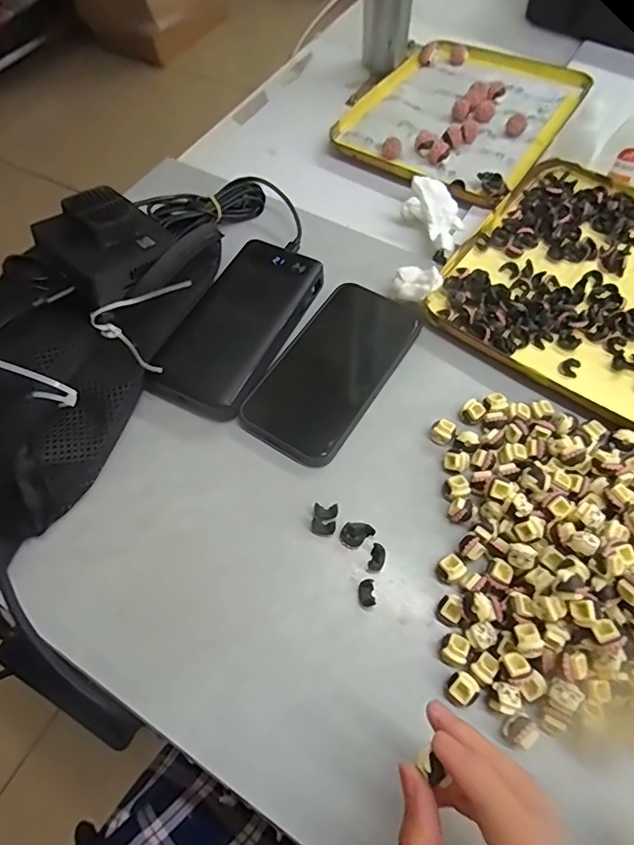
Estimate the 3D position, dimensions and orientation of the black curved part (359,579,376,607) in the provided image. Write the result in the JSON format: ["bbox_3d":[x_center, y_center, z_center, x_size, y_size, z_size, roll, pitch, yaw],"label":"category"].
[{"bbox_3d":[0.031,0.104,0.301,0.009,0.004,0.016,-4,61,0],"label":"black curved part"}]

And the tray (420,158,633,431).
[{"bbox_3d":[0.246,-0.109,0.404,0.238,0.018,0.241,33,67,19],"label":"tray"}]

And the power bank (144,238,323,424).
[{"bbox_3d":[-0.059,-0.075,0.392,0.074,0.033,0.159,22,64,14],"label":"power bank"}]

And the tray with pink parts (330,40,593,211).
[{"bbox_3d":[0.166,-0.347,0.536,0.201,0.017,0.276,32,65,18],"label":"tray with pink parts"}]

